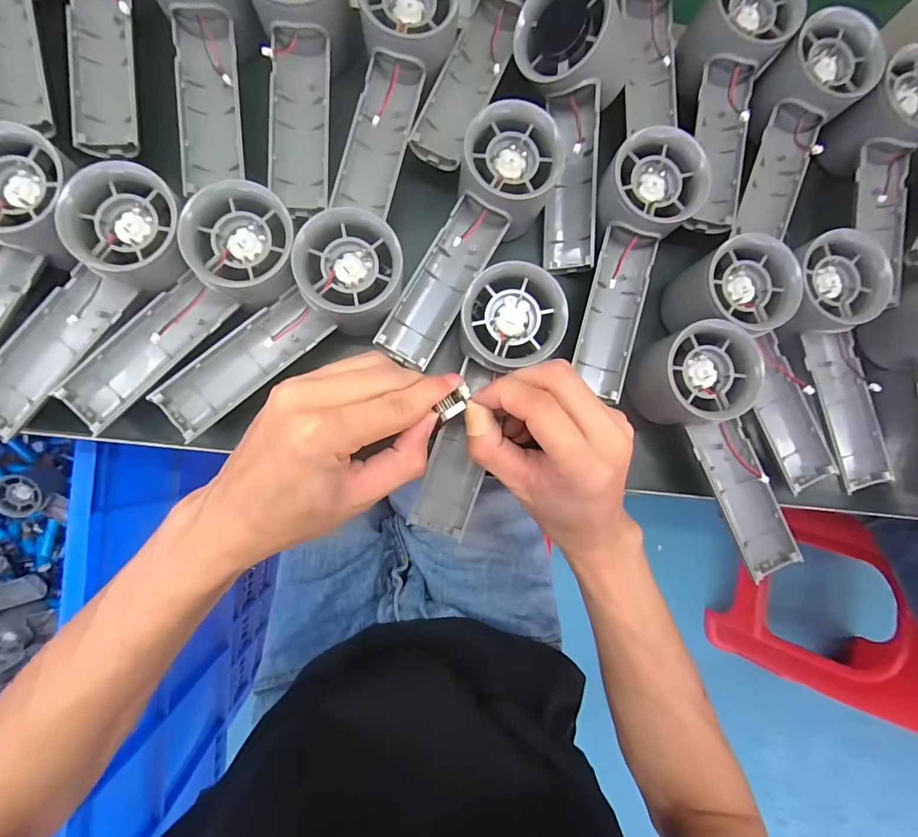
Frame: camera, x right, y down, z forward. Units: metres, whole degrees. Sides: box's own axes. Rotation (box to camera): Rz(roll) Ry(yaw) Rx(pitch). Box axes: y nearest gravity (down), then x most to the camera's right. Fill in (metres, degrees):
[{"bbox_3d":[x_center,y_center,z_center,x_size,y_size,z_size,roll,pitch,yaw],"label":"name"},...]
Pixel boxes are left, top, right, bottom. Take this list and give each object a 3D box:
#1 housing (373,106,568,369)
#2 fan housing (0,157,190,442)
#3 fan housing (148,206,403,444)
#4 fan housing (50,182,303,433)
[{"bbox_3d":[0.008,-0.101,0.254,0.054,0.035,0.151,29,84,-3],"label":"housing"},{"bbox_3d":[-0.205,-0.063,0.242,0.055,0.030,0.158,40,97,-2],"label":"fan housing"},{"bbox_3d":[-0.099,-0.052,0.262,0.157,0.048,0.057,-37,91,6],"label":"fan housing"},{"bbox_3d":[-0.154,-0.060,0.246,0.156,0.032,0.053,-43,91,7],"label":"fan housing"}]

